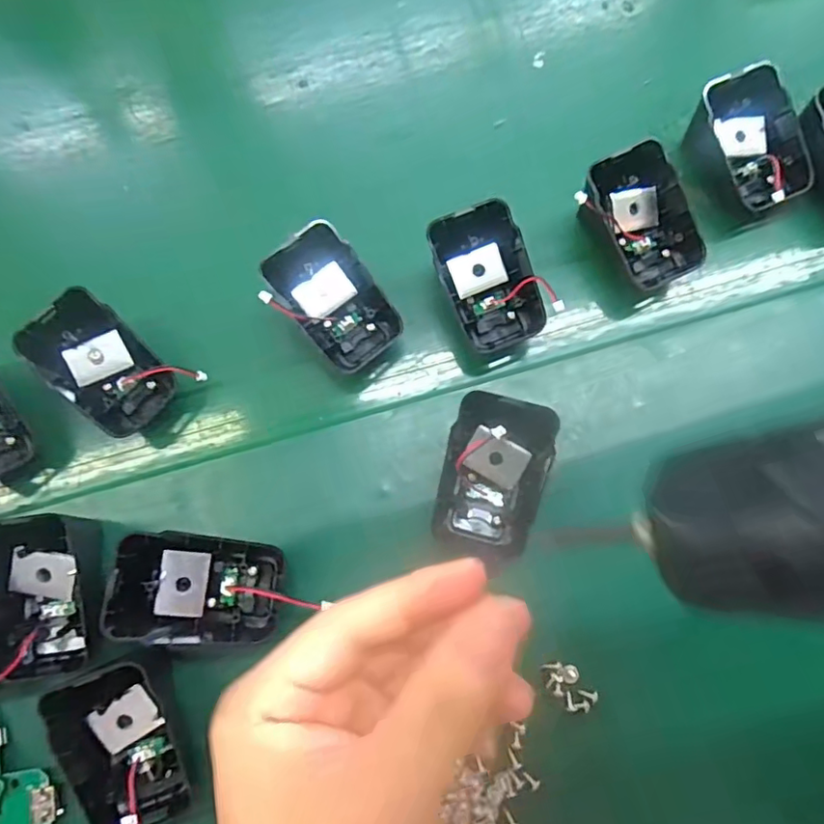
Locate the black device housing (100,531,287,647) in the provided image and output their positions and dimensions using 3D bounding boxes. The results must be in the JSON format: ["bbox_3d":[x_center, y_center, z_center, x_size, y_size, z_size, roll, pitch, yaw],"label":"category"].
[{"bbox_3d":[-0.092,0.079,0.251,0.073,0.017,0.048,17,87,-28],"label":"black device housing"}]

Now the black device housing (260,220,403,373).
[{"bbox_3d":[-0.039,-0.057,0.289,0.042,0.018,0.069,-38,110,-3],"label":"black device housing"}]

